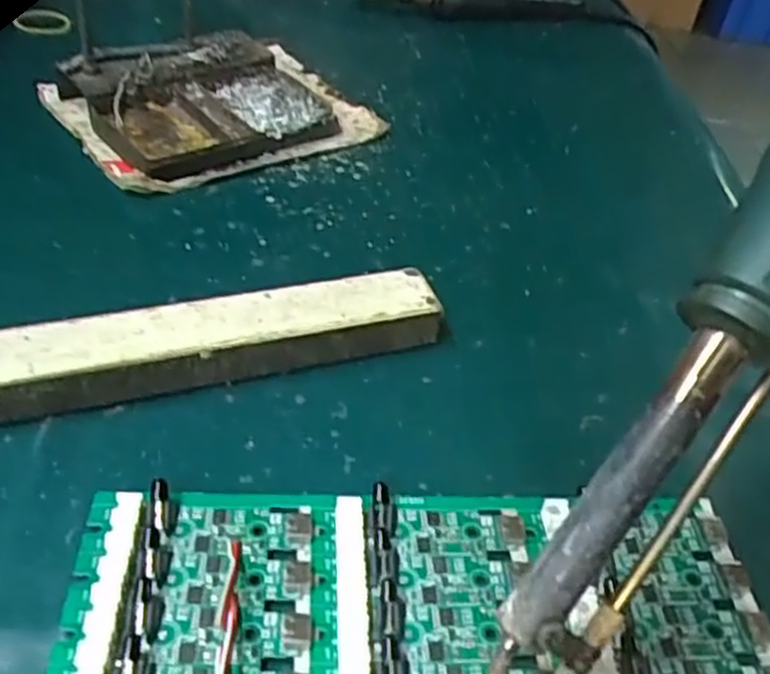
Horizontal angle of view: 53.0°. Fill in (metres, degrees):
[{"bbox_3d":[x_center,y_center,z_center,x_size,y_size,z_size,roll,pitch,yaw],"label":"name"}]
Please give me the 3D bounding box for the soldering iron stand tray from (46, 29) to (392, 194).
[{"bbox_3d":[-0.089,-0.127,0.412,0.146,0.033,0.109,-22,48,-30],"label":"soldering iron stand tray"}]

